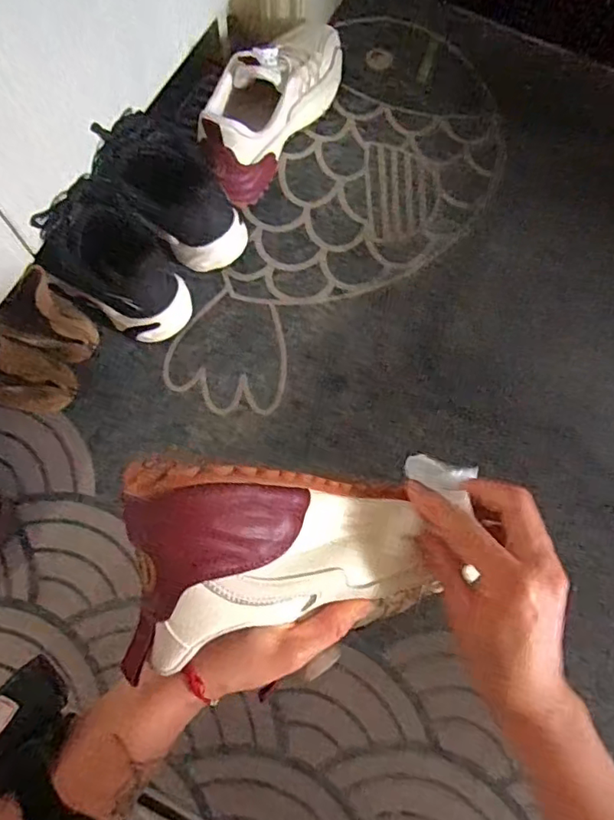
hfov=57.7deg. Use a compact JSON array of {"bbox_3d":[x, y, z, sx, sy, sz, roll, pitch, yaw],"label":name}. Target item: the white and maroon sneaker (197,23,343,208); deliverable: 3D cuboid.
[{"bbox_3d":[-0.041,-0.372,0.676,0.094,0.114,0.266,30,75,8],"label":"white and maroon sneaker"}]

